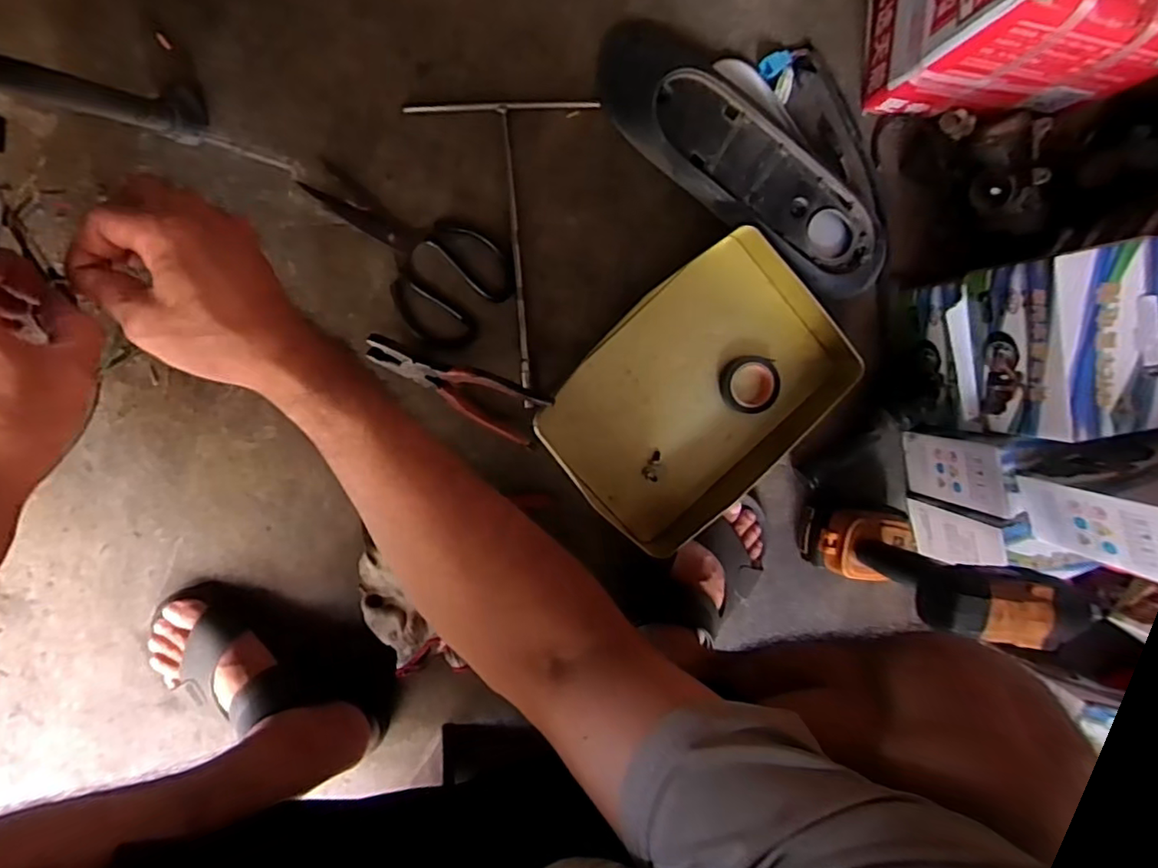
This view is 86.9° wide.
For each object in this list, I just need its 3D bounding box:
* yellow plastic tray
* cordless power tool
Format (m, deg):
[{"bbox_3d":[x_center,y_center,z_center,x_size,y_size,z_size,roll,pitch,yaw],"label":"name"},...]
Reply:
[{"bbox_3d":[0.129,-0.037,0.645,0.320,0.057,0.226,-43,100,-1],"label":"yellow plastic tray"},{"bbox_3d":[0.338,0.135,0.597,0.155,0.238,0.073,17,94,-9],"label":"cordless power tool"}]

